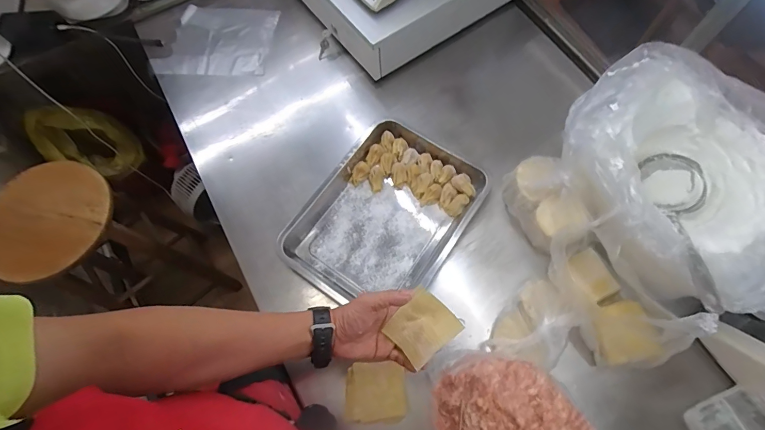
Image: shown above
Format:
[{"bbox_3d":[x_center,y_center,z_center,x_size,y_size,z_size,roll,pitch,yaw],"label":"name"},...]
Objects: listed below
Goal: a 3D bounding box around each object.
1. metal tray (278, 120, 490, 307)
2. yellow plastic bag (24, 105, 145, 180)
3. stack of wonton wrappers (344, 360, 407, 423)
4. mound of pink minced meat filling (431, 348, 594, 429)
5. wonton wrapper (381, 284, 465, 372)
[{"bbox_3d":[0.009,-0.002,0.715,0.247,0.040,0.334,33,72,13],"label":"metal tray"},{"bbox_3d":[-0.947,-0.233,1.252,0.244,0.245,0.135,7,69,5],"label":"yellow plastic bag"},{"bbox_3d":[-0.011,0.281,0.618,0.094,0.012,0.084,0,68,1],"label":"stack of wonton wrappers"},{"bbox_3d":[0.187,0.297,0.531,0.157,0.081,0.253,-42,73,-14],"label":"mound of pink minced meat filling"},{"bbox_3d":[0.050,0.144,0.502,0.077,0.005,0.074,-44,56,-3],"label":"wonton wrapper"}]

